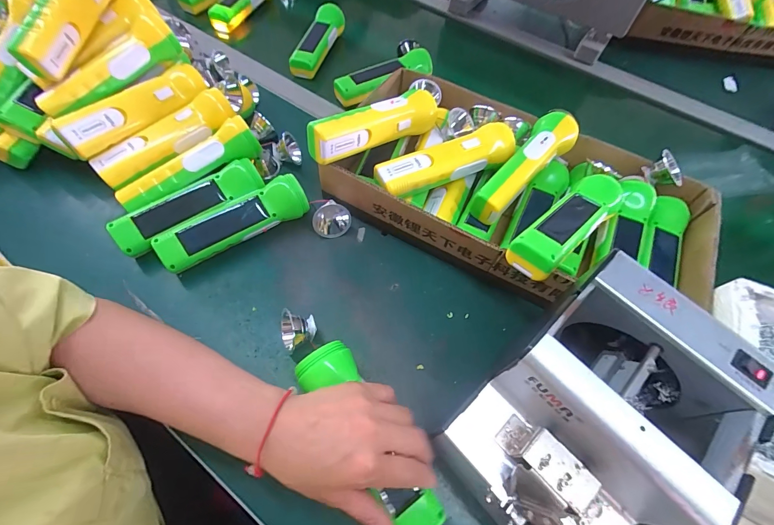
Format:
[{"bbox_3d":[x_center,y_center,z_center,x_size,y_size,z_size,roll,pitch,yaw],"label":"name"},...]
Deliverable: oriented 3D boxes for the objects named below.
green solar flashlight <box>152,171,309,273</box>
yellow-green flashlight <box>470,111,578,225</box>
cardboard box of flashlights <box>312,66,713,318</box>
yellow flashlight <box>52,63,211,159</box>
[{"bbox_3d":[-0.171,-0.043,0.395,0.165,0.045,0.043,-29,65,-20],"label":"green solar flashlight"},{"bbox_3d":[0.159,-0.112,0.403,0.048,0.056,0.166,39,64,18],"label":"yellow-green flashlight"},{"bbox_3d":[0.145,-0.082,0.403,0.398,0.111,0.232,27,61,11],"label":"cardboard box of flashlights"},{"bbox_3d":[-0.290,-0.180,0.406,0.164,0.034,0.044,-48,113,-30],"label":"yellow flashlight"}]

